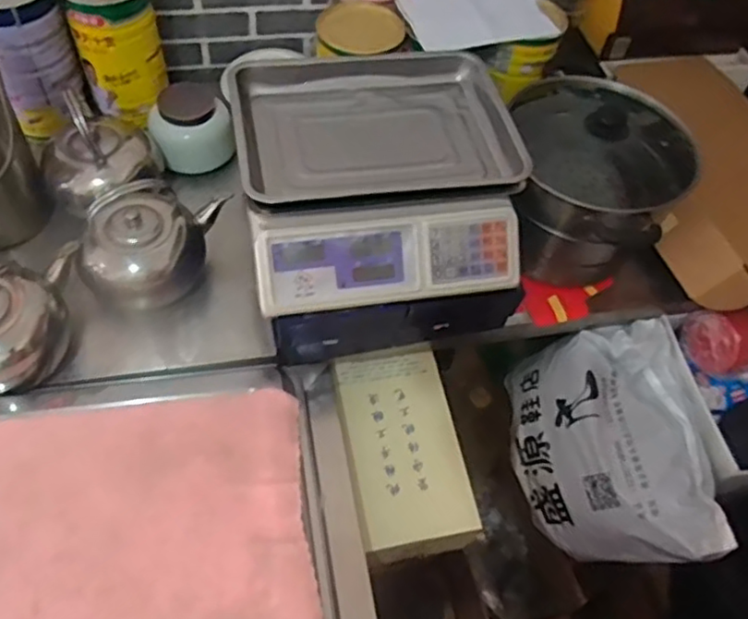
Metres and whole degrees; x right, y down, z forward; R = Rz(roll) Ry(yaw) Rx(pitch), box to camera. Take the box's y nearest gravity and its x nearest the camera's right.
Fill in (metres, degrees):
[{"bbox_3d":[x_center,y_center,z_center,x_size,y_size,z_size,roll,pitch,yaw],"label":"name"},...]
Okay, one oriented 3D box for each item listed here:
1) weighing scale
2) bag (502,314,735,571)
[{"bbox_3d":[-0.002,-0.160,0.893,0.334,0.214,0.339,-8,56,-11],"label":"weighing scale"},{"bbox_3d":[0.363,0.222,1.016,0.249,0.208,0.356,-4,55,-8],"label":"bag"}]

